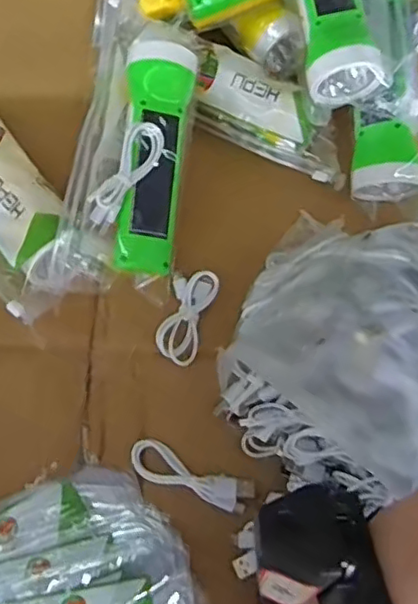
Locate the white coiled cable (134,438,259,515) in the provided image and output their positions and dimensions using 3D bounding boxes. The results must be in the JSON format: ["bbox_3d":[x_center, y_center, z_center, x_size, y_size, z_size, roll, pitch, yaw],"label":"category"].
[{"bbox_3d":[-0.013,0.116,0.412,0.084,0.014,0.025,23,69,8],"label":"white coiled cable"}]

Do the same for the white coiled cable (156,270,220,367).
[{"bbox_3d":[-0.016,0.011,0.453,0.033,0.015,0.074,13,68,4],"label":"white coiled cable"}]

